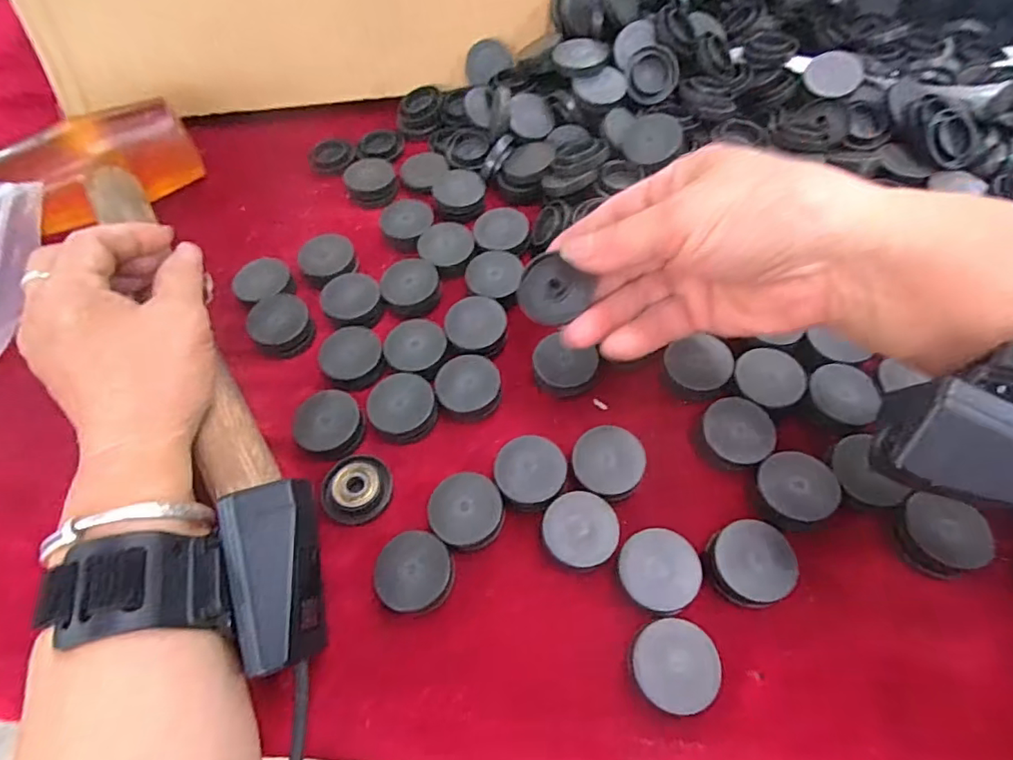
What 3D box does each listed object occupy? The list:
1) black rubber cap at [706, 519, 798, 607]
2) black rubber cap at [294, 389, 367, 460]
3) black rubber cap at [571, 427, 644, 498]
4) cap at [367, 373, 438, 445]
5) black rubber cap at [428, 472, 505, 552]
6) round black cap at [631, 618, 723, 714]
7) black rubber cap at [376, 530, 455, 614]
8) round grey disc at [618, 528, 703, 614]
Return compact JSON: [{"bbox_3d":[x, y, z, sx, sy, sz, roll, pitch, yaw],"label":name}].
[{"bbox_3d":[0.101,0.077,0.229,0.035,0.015,0.032,-1,62,2],"label":"black rubber cap"},{"bbox_3d":[-0.087,0.021,0.267,0.034,0.008,0.031,-1,62,2],"label":"black rubber cap"},{"bbox_3d":[0.047,0.039,0.253,0.031,0.012,0.032,-1,62,2],"label":"black rubber cap"},{"bbox_3d":[-0.052,0.013,0.275,0.032,0.011,0.035,-1,62,2],"label":"cap"},{"bbox_3d":[-0.018,0.059,0.246,0.032,0.009,0.034,-1,62,2],"label":"black rubber cap"},{"bbox_3d":[0.065,0.110,0.210,0.031,0.014,0.031,-1,62,2],"label":"round black cap"},{"bbox_3d":[-0.040,0.082,0.235,0.034,0.008,0.033,-1,62,2],"label":"black rubber cap"},{"bbox_3d":[0.063,0.080,0.228,0.032,0.013,0.032,-1,62,2],"label":"round grey disc"}]

